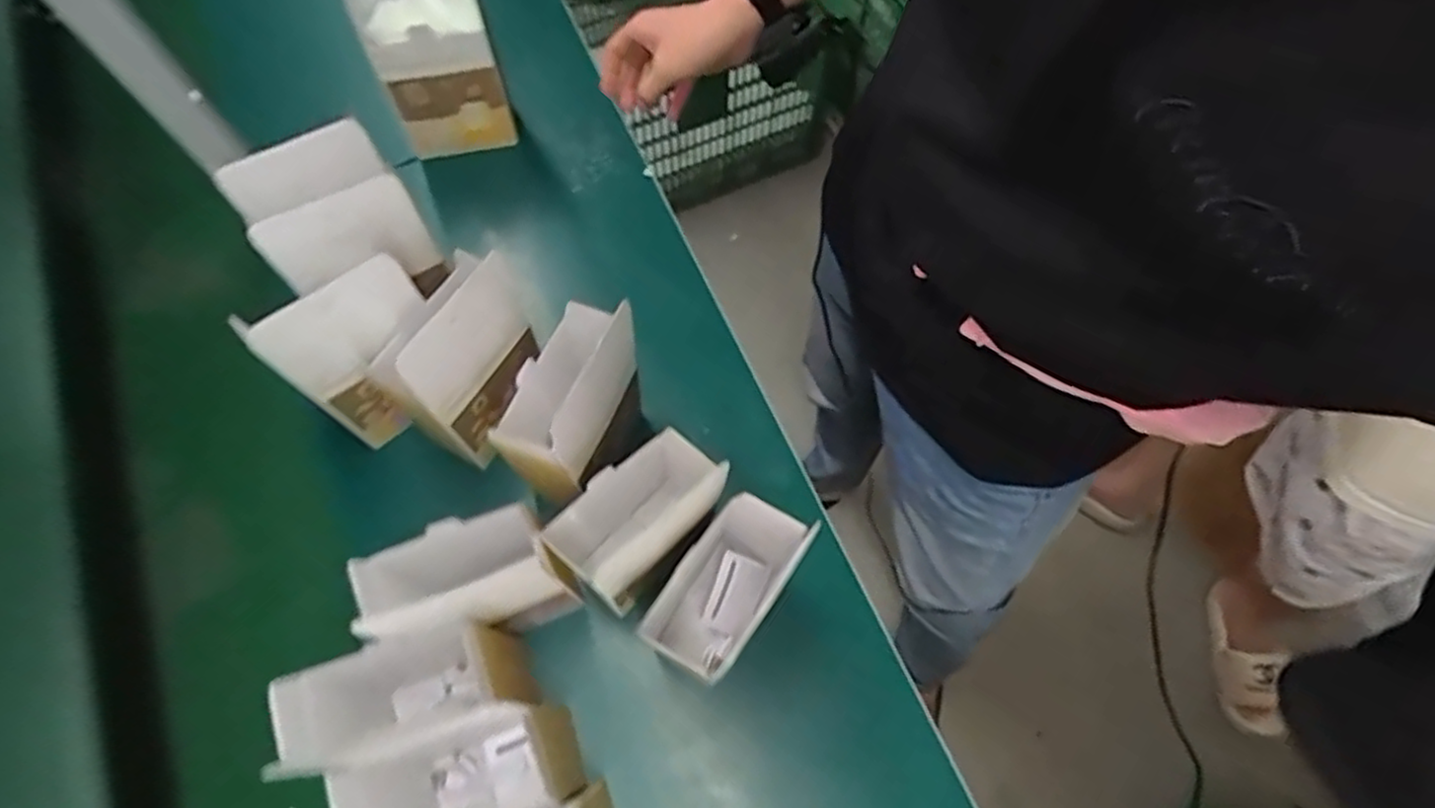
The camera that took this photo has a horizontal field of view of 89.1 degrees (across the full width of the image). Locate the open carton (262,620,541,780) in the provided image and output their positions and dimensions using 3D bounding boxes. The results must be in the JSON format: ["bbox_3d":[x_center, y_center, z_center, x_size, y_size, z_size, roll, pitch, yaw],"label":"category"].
[{"bbox_3d":[-0.220,0.216,0.544,0.128,0.203,0.072,-15,68,-7],"label":"open carton"}]

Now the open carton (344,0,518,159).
[{"bbox_3d":[-0.305,-0.381,0.782,0.122,0.236,0.083,-14,68,-6],"label":"open carton"}]

